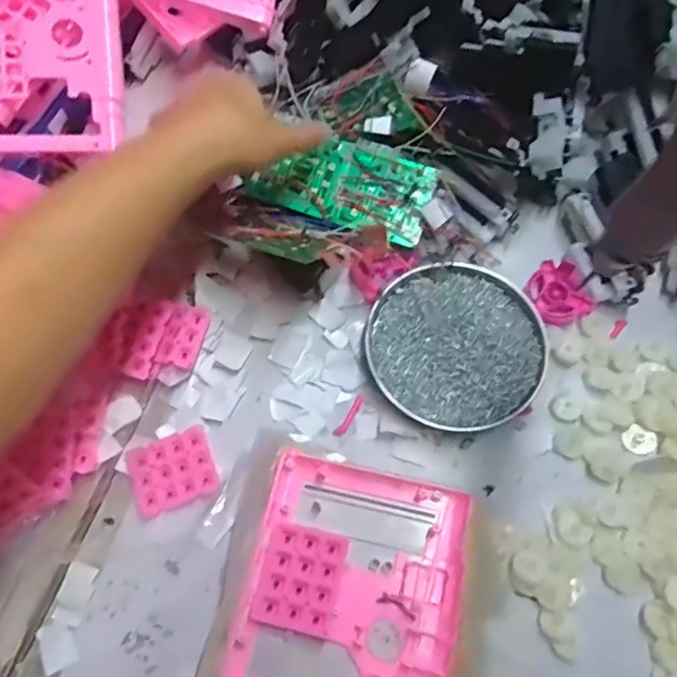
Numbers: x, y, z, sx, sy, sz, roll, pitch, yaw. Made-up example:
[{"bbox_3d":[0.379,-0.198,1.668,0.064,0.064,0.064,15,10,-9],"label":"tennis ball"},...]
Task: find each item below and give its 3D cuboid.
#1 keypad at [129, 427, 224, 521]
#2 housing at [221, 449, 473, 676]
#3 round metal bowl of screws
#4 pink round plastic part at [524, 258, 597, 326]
[{"bbox_3d":[-0.121,0.098,0.426,0.060,0.010,0.048,-21,68,-8],"label":"keypad"},{"bbox_3d":[0.008,0.169,0.379,0.131,0.034,0.162,12,67,6],"label":"housing"},{"bbox_3d":[0.091,0.004,0.455,0.131,0.025,0.128,0,67,1],"label":"round metal bowl of screws"},{"bbox_3d":[0.178,-0.038,0.476,0.041,0.015,0.054,-25,68,-9],"label":"pink round plastic part"}]

